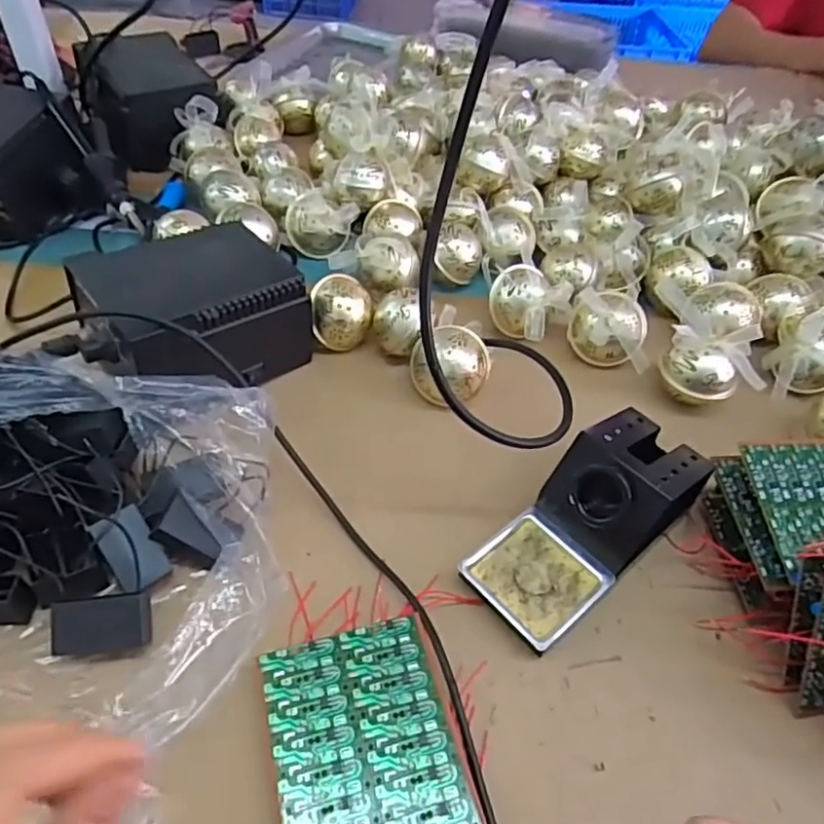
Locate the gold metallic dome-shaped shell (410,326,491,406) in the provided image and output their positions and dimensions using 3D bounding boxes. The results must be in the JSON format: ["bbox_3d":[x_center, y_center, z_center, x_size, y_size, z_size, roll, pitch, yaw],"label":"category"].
[{"bbox_3d":[0.030,-0.033,0.498,0.051,0.051,0.054,3,48,-3],"label":"gold metallic dome-shaped shell"}]

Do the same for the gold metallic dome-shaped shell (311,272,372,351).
[{"bbox_3d":[-0.059,-0.081,0.533,0.048,0.050,0.048,3,48,-3],"label":"gold metallic dome-shaped shell"}]

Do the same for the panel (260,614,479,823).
[{"bbox_3d":[-0.018,0.185,0.315,0.087,0.004,0.157,-12,51,-13],"label":"panel"}]

